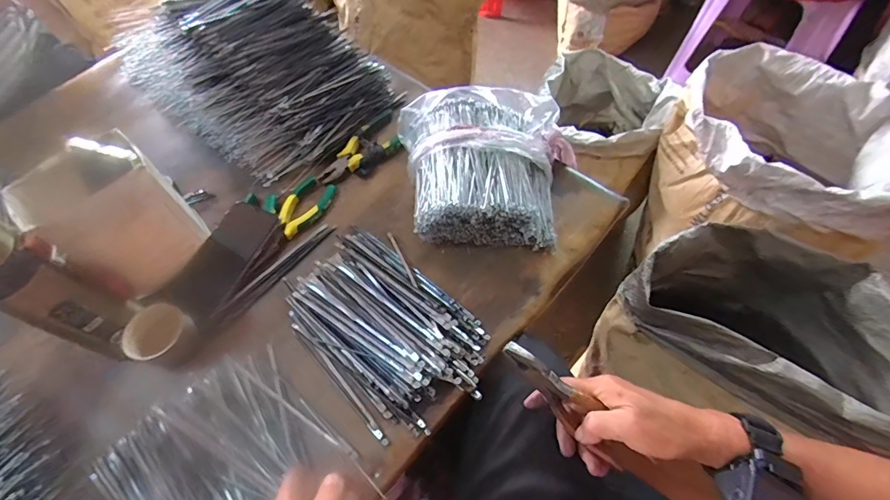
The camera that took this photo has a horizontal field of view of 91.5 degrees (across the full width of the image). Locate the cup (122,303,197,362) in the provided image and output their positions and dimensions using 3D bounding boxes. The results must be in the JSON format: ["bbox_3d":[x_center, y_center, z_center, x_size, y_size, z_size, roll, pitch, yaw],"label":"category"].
[{"bbox_3d":[-0.315,0.098,0.488,0.061,0.044,0.062,-2,59,3],"label":"cup"}]

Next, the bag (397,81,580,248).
[{"bbox_3d":[0.050,-0.110,0.558,0.238,0.083,0.210,3,60,6],"label":"bag"}]

